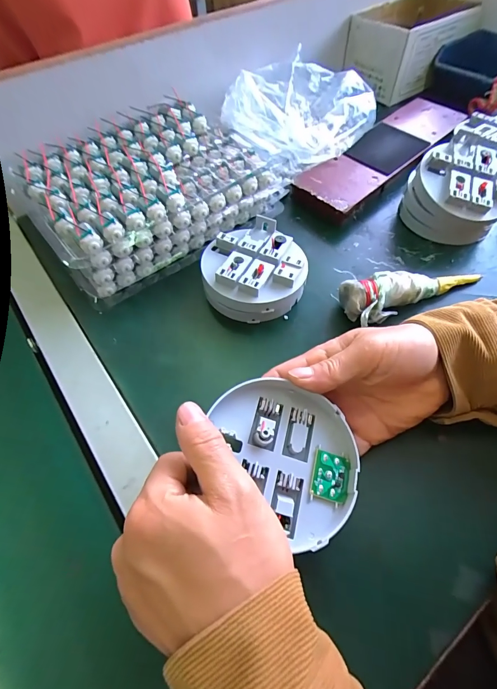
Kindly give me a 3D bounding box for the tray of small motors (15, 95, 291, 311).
[{"bbox_3d":[-0.105,-0.184,0.398,0.267,0.077,0.201,-32,62,-17],"label":"tray of small motors"}]

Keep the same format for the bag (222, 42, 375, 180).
[{"bbox_3d":[0.068,-0.310,0.450,0.181,0.061,0.201,10,58,8],"label":"bag"}]

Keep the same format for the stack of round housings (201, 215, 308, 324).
[{"bbox_3d":[0.007,-0.076,0.348,0.102,0.043,0.111,1,58,3],"label":"stack of round housings"}]

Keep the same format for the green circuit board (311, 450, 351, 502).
[{"bbox_3d":[0.055,0.087,0.227,0.024,0.004,0.029,11,59,9],"label":"green circuit board"}]

